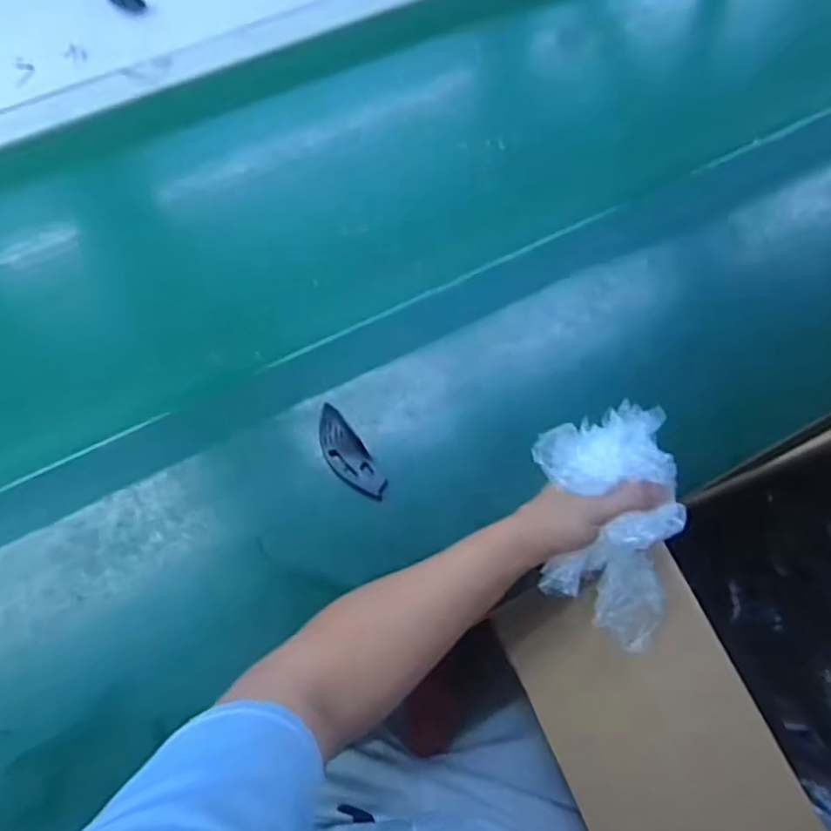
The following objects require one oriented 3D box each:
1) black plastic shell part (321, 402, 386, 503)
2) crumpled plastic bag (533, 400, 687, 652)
[{"bbox_3d":[-0.063,0.036,0.563,0.034,0.008,0.097,-35,73,-13],"label":"black plastic shell part"},{"bbox_3d":[0.153,0.093,0.481,0.100,0.067,0.184,-11,105,-6],"label":"crumpled plastic bag"}]

